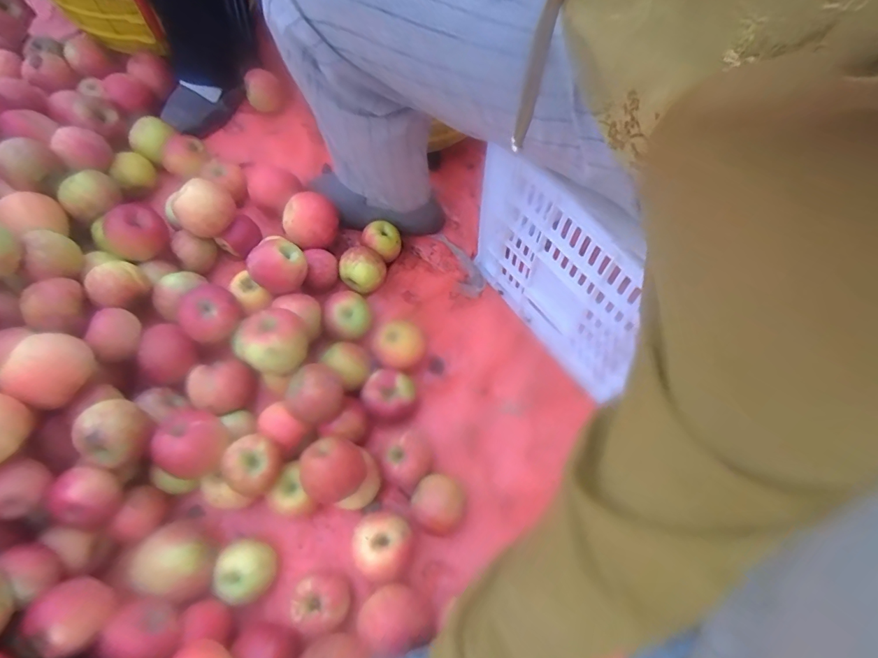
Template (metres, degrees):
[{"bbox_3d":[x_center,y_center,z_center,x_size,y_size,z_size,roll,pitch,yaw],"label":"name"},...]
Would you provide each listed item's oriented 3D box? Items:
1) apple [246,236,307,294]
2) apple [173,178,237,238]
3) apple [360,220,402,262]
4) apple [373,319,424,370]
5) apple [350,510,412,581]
[{"bbox_3d":[-0.230,-0.088,0.657,0.073,0.057,0.068,1,70,-2],"label":"apple"},{"bbox_3d":[-0.336,-0.172,0.661,0.077,0.069,0.069,-36,75,-13],"label":"apple"},{"bbox_3d":[-0.093,-0.140,0.737,0.061,0.047,0.055,-16,72,-7],"label":"apple"},{"bbox_3d":[-0.060,0.025,0.669,0.073,0.051,0.071,1,70,-2],"label":"apple"},{"bbox_3d":[-0.074,0.265,0.567,0.075,0.070,0.070,1,70,-2],"label":"apple"}]

